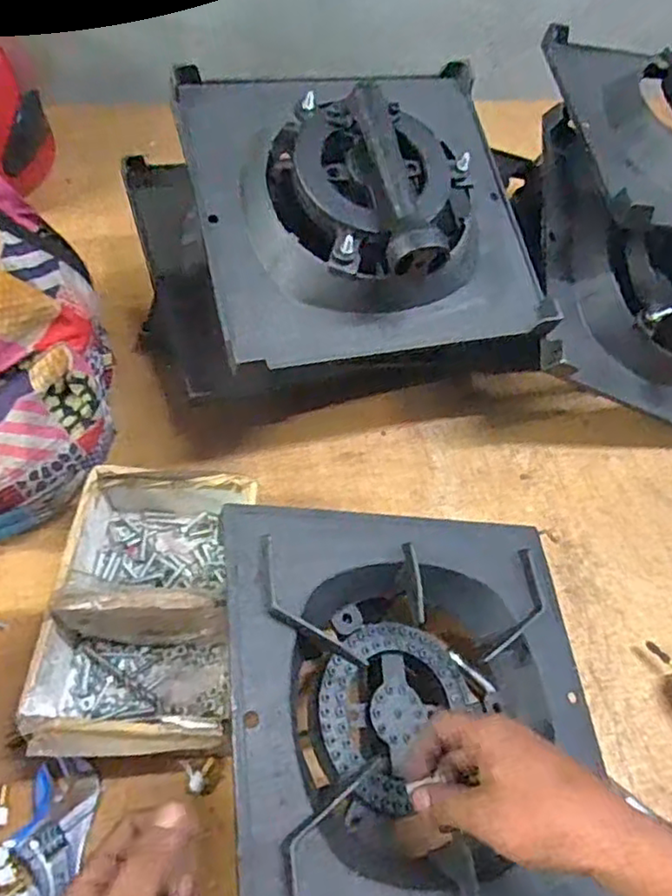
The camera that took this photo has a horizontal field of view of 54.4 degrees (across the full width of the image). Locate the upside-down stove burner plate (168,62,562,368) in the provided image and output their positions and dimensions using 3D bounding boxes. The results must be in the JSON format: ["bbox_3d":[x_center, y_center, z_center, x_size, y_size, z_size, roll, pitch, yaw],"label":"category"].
[{"bbox_3d":[0.033,-0.230,0.560,0.296,0.099,0.286,-10,78,-15],"label":"upside-down stove burner plate"}]

